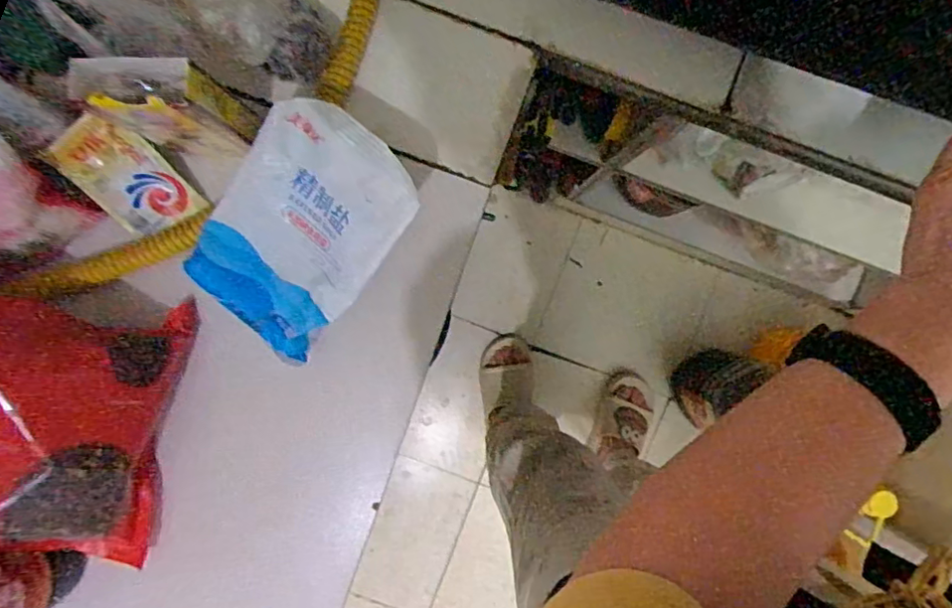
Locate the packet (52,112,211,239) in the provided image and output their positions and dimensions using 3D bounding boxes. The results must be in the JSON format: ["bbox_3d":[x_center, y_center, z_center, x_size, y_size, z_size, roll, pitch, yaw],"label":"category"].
[{"bbox_3d":[-0.239,-0.085,0.399,0.058,0.012,0.087,-40,115,9],"label":"packet"}]

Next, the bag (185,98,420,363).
[{"bbox_3d":[-0.115,-0.051,0.370,0.112,0.026,0.147,42,109,6],"label":"bag"}]

